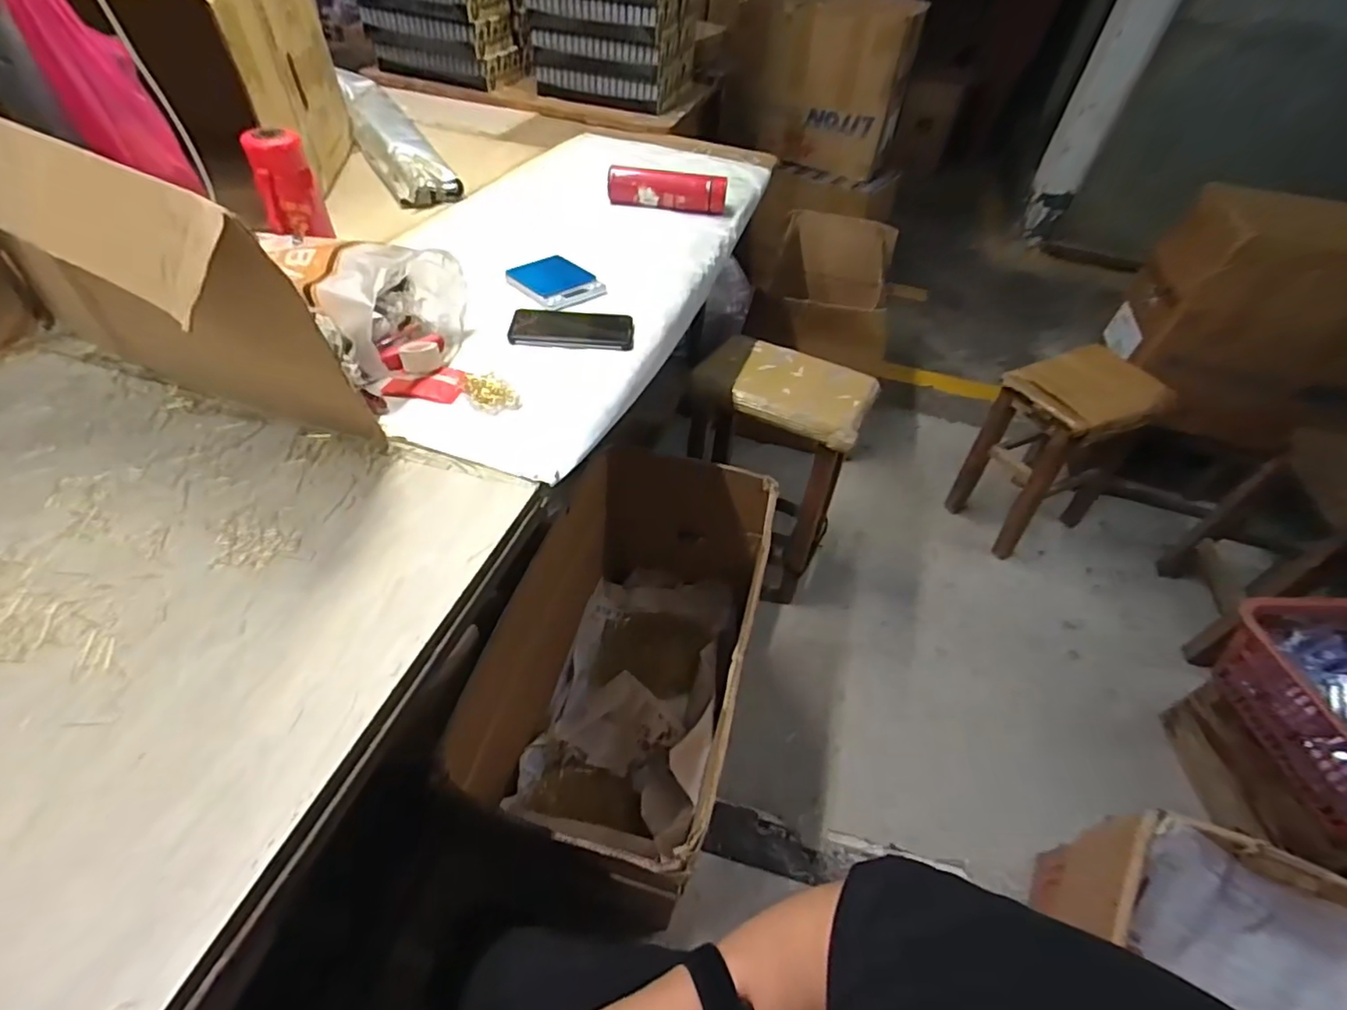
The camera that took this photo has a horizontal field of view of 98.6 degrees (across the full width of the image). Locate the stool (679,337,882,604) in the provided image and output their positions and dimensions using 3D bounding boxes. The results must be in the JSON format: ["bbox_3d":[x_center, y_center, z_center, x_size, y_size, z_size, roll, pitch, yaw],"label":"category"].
[{"bbox_3d":[0.203,-0.076,1.356,0.365,0.539,0.271,26,50,18],"label":"stool"}]

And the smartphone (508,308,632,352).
[{"bbox_3d":[-0.140,-0.246,0.805,0.164,0.007,0.090,0,48,-7],"label":"smartphone"}]

